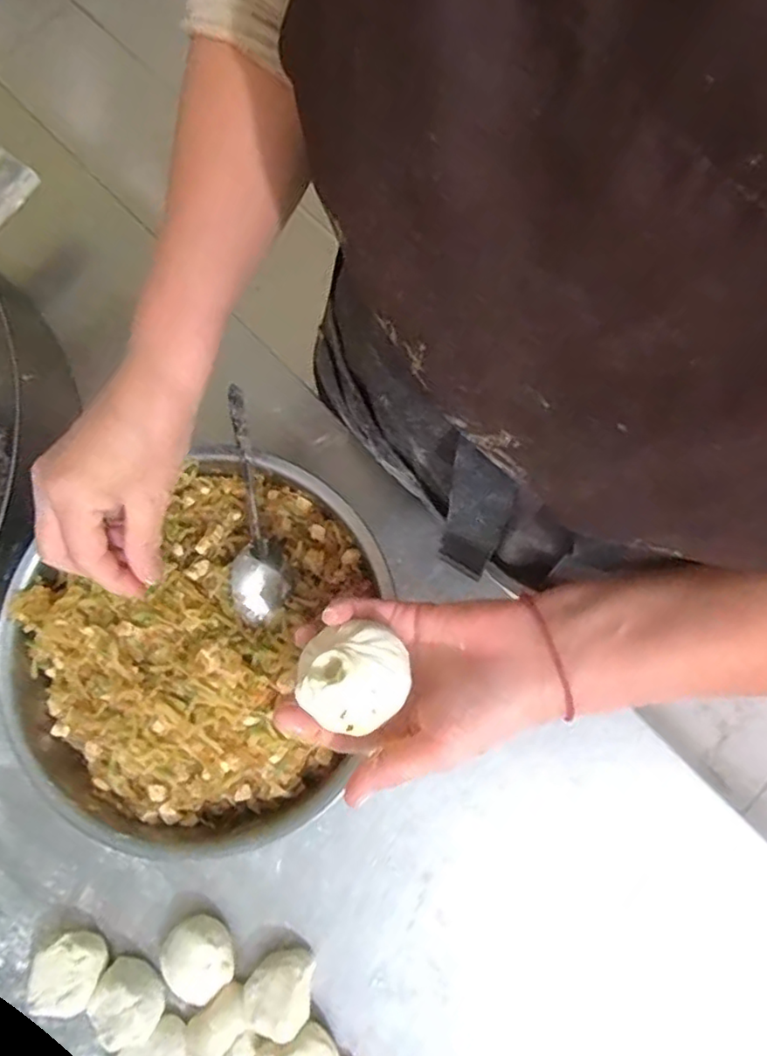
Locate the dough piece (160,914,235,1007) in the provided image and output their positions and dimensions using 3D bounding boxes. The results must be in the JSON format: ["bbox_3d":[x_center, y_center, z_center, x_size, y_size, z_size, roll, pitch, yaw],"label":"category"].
[{"bbox_3d":[-0.126,0.295,0.432,0.049,0.023,0.046,0,78,2],"label":"dough piece"}]

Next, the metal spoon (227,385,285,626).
[{"bbox_3d":[-0.095,-0.017,0.427,0.029,0.032,0.163,-13,78,-1],"label":"metal spoon"}]

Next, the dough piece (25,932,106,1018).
[{"bbox_3d":[-0.219,0.309,0.435,0.044,0.026,0.050,18,80,5],"label":"dough piece"}]

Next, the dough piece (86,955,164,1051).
[{"bbox_3d":[-0.175,0.324,0.426,0.048,0.031,0.045,0,78,2],"label":"dough piece"}]

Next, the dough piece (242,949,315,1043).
[{"bbox_3d":[-0.072,0.314,0.428,0.043,0.037,0.043,0,78,2],"label":"dough piece"}]

